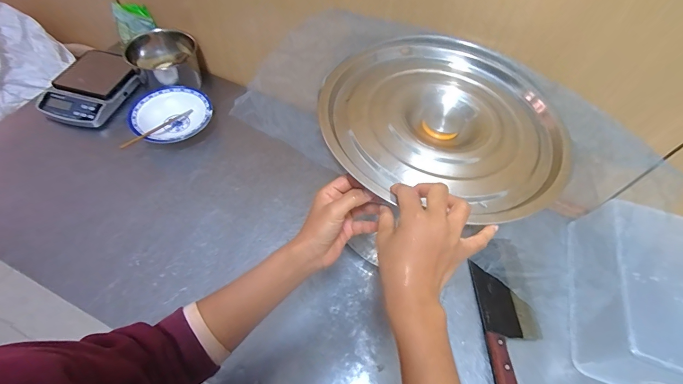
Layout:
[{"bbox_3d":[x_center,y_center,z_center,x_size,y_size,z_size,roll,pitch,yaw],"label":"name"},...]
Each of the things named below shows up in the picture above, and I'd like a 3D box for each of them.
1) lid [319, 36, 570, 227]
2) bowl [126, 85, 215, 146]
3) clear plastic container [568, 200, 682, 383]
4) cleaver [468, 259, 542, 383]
[{"bbox_3d":[0.130,-0.115,0.457,0.296,0.040,0.321,2,57,-3],"label":"lid"},{"bbox_3d":[-0.385,-0.171,0.802,0.157,0.047,0.171,2,57,-3],"label":"bowl"},{"bbox_3d":[0.530,0.179,0.598,0.198,0.122,0.299,19,58,8],"label":"clear plastic container"},{"bbox_3d":[0.297,0.240,0.603,0.101,0.026,0.235,3,57,-2],"label":"cleaver"}]

